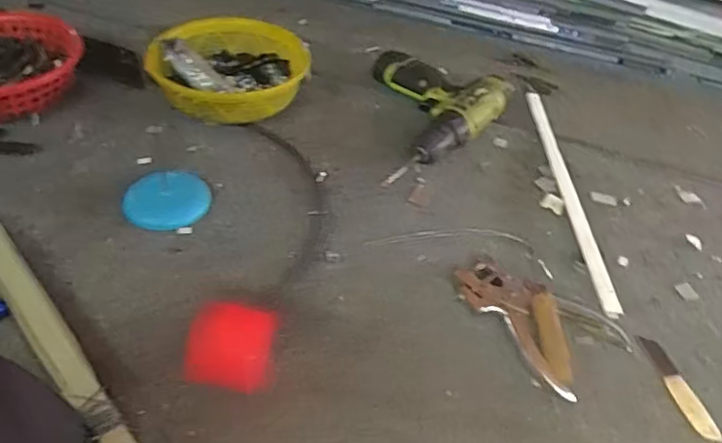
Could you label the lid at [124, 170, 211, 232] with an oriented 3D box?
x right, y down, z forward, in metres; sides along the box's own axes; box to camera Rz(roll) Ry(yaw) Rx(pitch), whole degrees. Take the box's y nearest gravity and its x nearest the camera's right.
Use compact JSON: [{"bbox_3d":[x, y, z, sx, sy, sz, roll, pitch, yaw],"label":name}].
[{"bbox_3d":[-0.198,-0.025,0.613,0.082,0.016,0.082,4,43,-3],"label":"lid"}]

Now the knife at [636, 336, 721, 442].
[{"bbox_3d":[0.277,0.143,0.525,0.021,0.008,0.103,-4,45,-9],"label":"knife"}]

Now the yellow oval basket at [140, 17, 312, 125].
[{"bbox_3d":[-0.155,-0.185,0.729,0.169,0.060,0.167,7,43,0],"label":"yellow oval basket"}]

